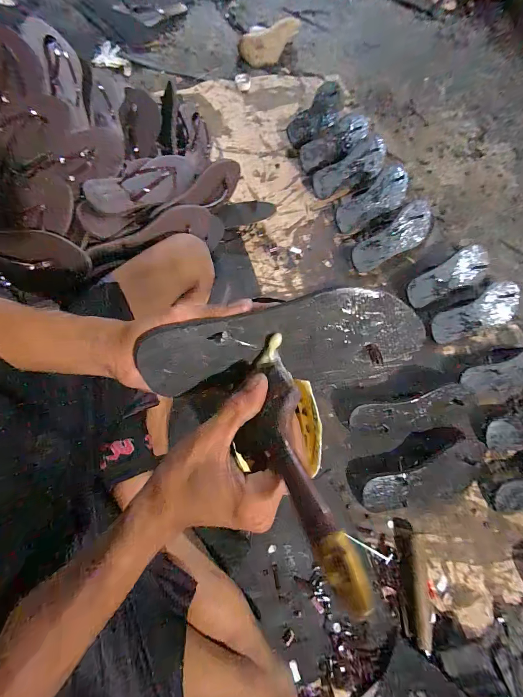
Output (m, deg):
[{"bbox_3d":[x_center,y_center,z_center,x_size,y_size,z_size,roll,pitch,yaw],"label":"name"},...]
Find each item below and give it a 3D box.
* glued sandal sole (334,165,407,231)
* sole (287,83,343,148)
[{"bbox_3d":[0.290,-0.377,0.801,0.237,0.020,0.089,-38,78,-15],"label":"glued sandal sole"},{"bbox_3d":[0.162,-0.664,0.896,0.097,0.015,0.259,35,72,7],"label":"sole"}]

